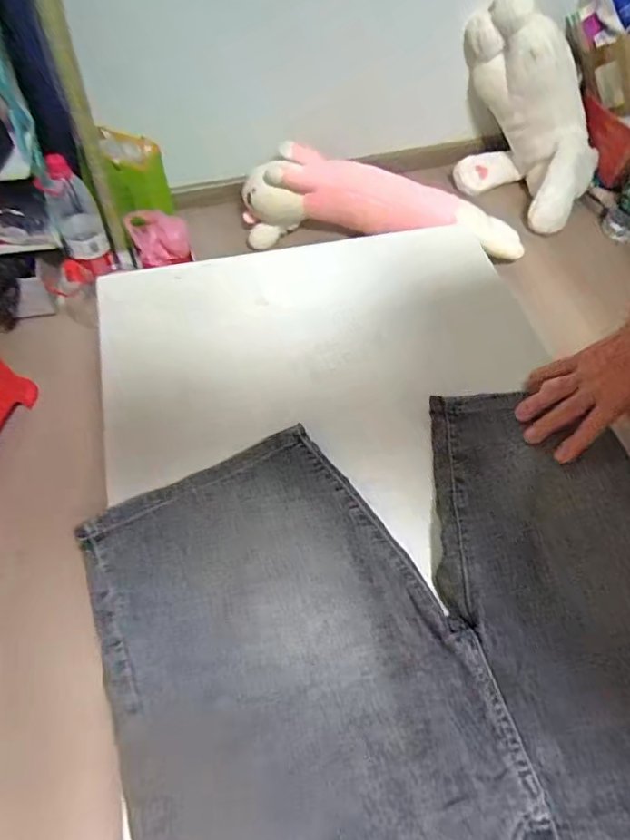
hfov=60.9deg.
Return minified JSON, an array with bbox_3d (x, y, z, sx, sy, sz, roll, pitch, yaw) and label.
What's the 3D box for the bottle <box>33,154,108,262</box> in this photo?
[{"bbox_3d":[-0.454,-0.393,1.010,0.084,0.173,0.064,-15,57,-13],"label":"bottle"}]

